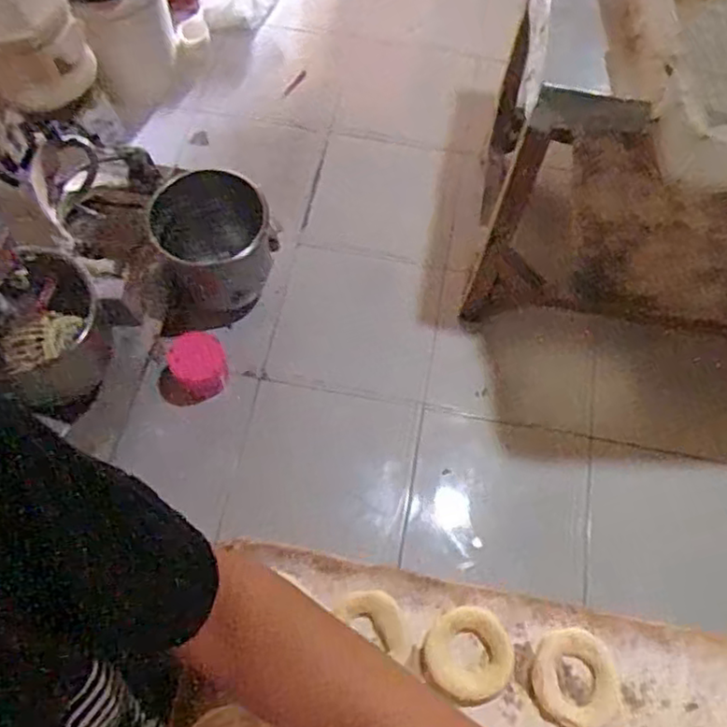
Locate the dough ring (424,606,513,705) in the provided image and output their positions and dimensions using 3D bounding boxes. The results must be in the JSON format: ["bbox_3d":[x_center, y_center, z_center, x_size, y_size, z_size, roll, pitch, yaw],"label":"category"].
[{"bbox_3d":[0.079,0.215,0.494,0.060,0.007,0.065,1,65,-1],"label":"dough ring"}]

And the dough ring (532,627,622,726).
[{"bbox_3d":[0.155,0.232,0.490,0.061,0.009,0.068,-10,66,-6],"label":"dough ring"}]

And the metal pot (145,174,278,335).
[{"bbox_3d":[-0.353,-0.267,1.577,0.281,0.240,0.289,1,65,-1],"label":"metal pot"}]

